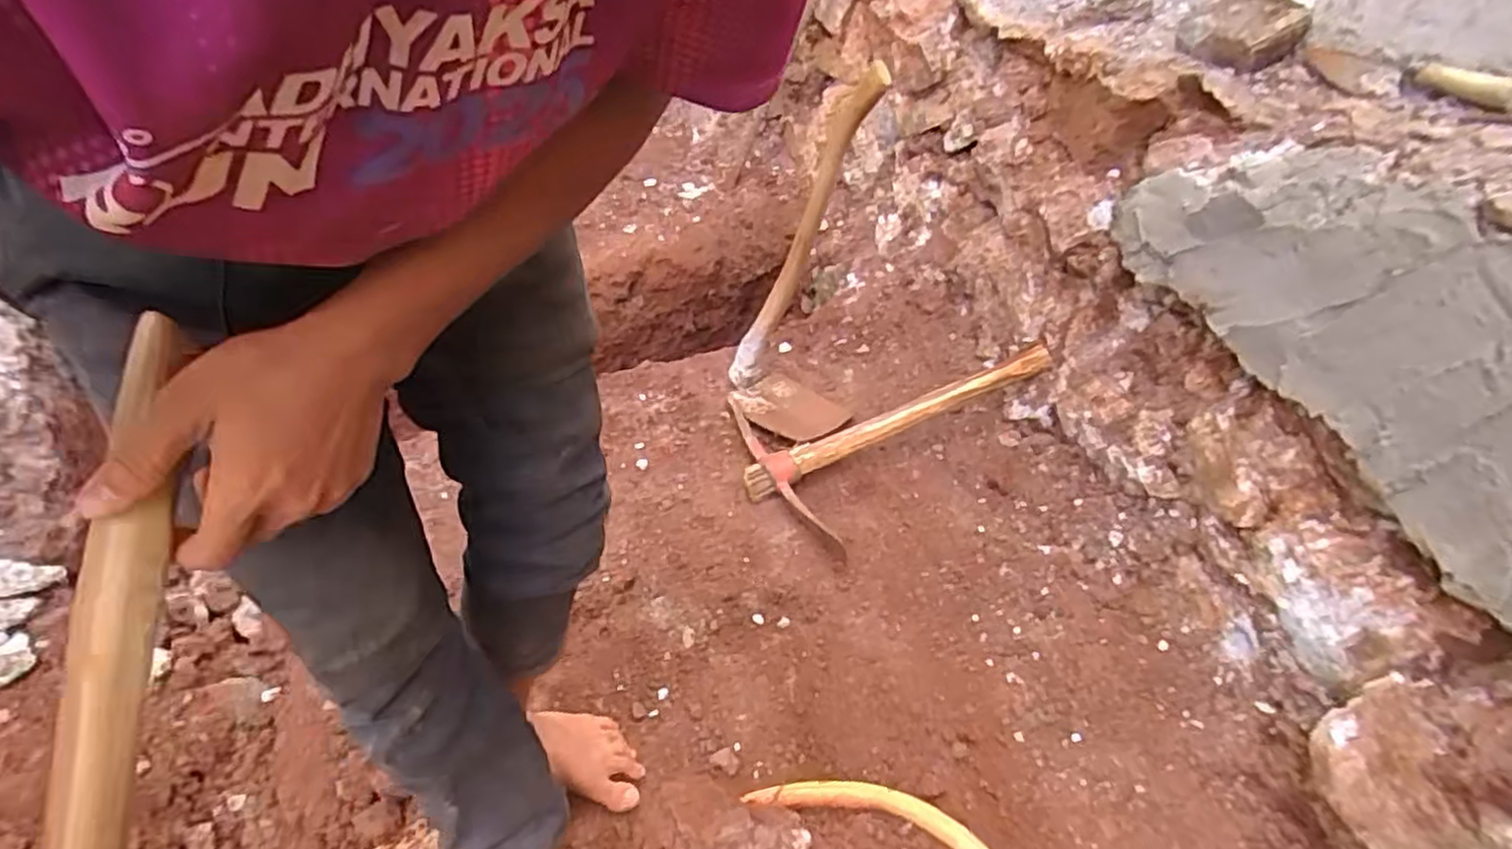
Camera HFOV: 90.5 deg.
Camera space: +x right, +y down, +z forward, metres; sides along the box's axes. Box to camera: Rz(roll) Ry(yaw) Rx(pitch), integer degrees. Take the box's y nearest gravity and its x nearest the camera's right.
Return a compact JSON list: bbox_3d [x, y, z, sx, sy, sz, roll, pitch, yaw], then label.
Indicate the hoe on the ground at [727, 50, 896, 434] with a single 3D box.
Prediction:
[{"bbox_3d":[0.071,-0.263,1.259,0.214,0.600,0.186,2,36,-1],"label":"hoe on the ground"}]

